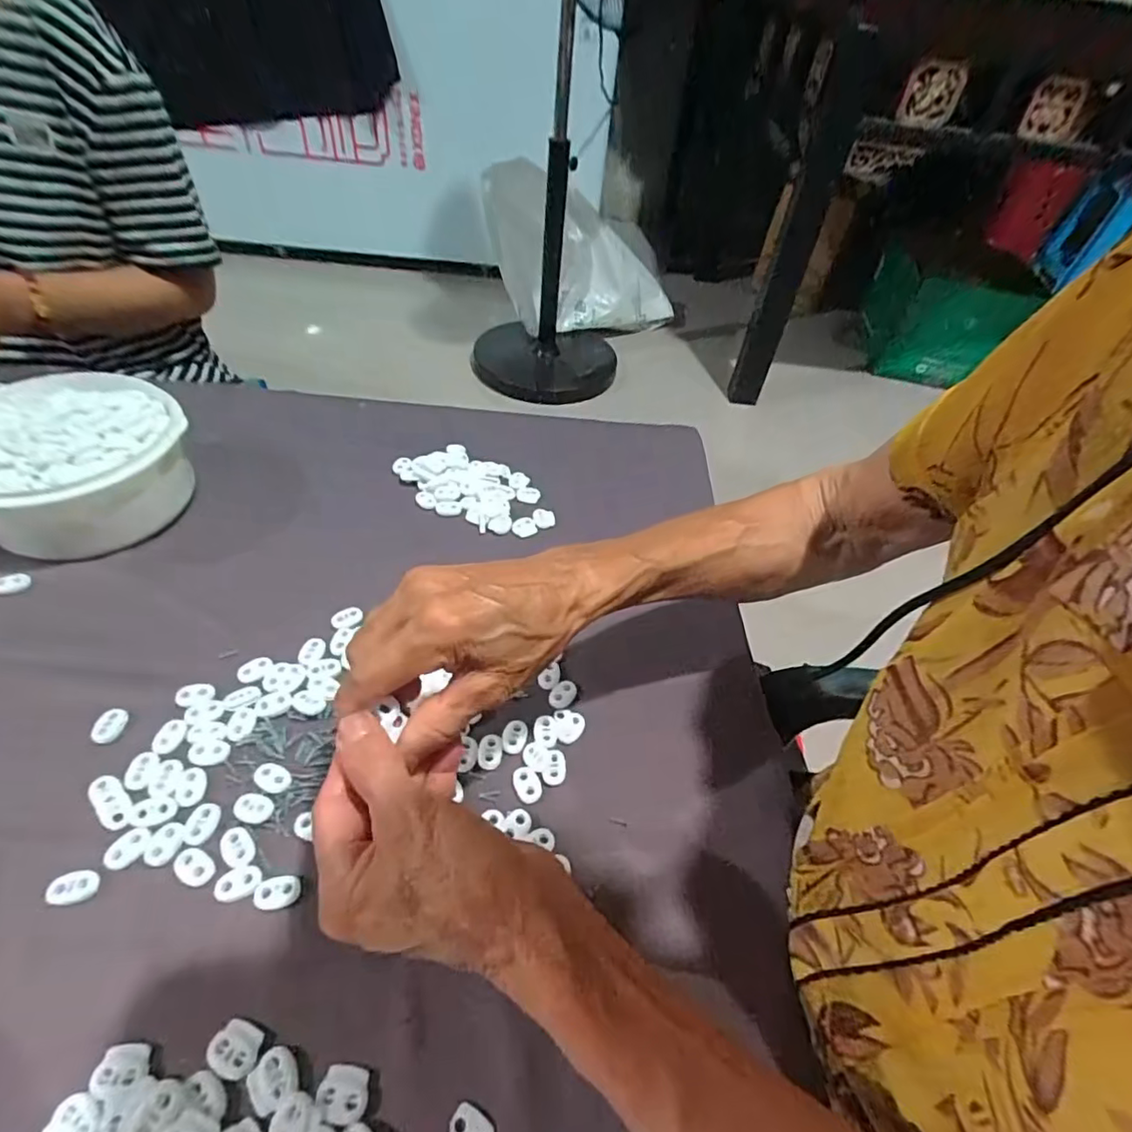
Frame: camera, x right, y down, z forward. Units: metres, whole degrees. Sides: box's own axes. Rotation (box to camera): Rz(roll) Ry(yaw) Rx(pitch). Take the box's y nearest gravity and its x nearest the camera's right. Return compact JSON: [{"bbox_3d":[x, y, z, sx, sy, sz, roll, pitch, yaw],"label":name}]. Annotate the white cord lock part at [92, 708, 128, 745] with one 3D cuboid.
[{"bbox_3d":[-0.283,0.099,0.363,0.017,0.007,0.022,2,47,-6],"label":"white cord lock part"}]

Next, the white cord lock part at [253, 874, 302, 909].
[{"bbox_3d":[-0.152,0.172,0.308,0.022,0.004,0.015,-2,48,-10],"label":"white cord lock part"}]

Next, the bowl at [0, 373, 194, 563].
[{"bbox_3d":[-0.385,-0.077,0.463,0.142,0.083,0.154,4,47,-4],"label":"bowl"}]

